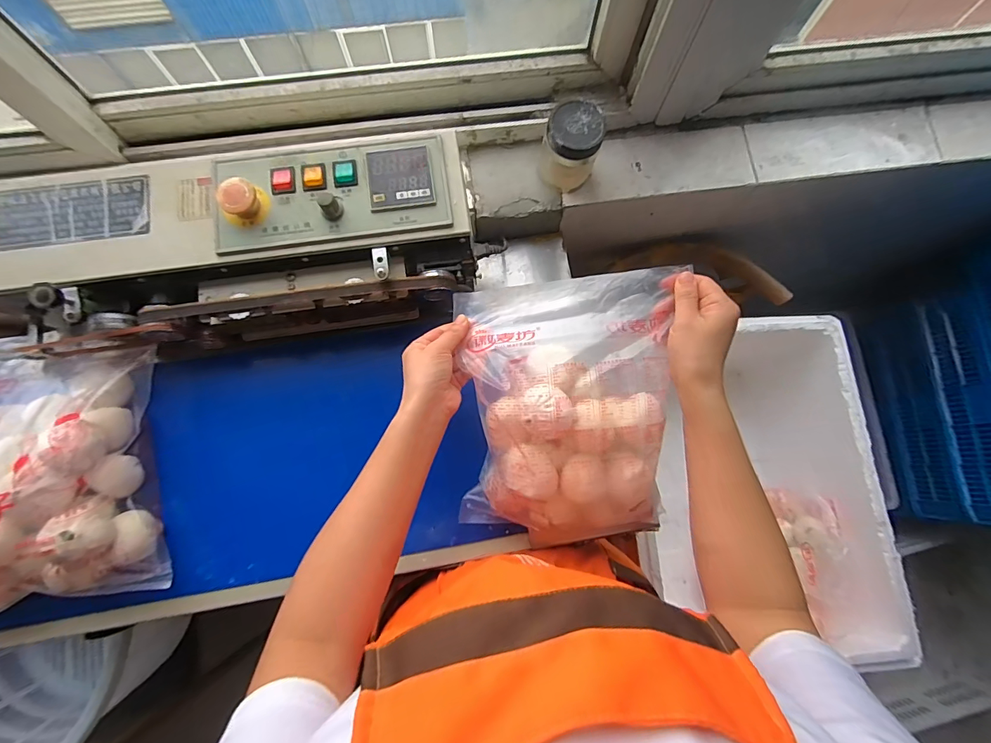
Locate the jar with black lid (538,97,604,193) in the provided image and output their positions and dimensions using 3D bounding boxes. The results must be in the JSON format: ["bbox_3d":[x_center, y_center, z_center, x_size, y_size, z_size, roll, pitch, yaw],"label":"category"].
[{"bbox_3d":[0.113,-0.333,0.641,0.081,0.109,0.072,9,73,2],"label":"jar with black lid"}]

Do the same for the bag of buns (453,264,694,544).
[{"bbox_3d":[0.072,0.041,0.456,0.233,0.108,0.277,-7,82,8],"label":"bag of buns"}]

